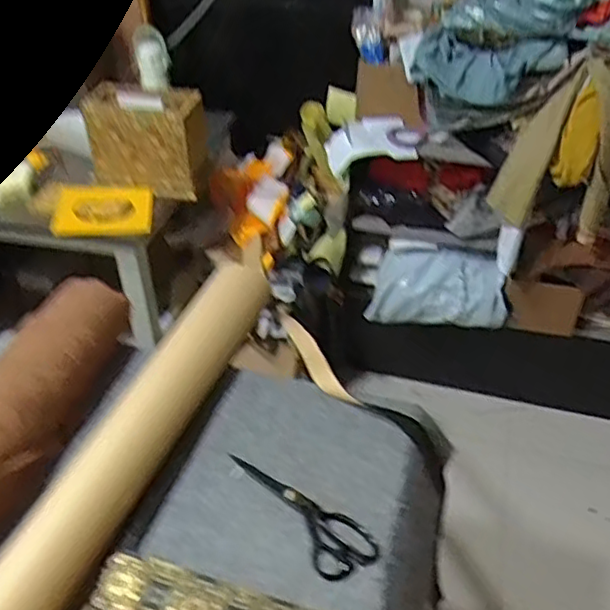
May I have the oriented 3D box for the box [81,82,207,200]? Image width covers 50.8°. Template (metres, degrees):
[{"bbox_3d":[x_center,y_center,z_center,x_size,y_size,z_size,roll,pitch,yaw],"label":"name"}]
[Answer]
[{"bbox_3d":[-0.352,-0.380,1.462,0.238,0.204,0.168,9,41,10],"label":"box"}]

